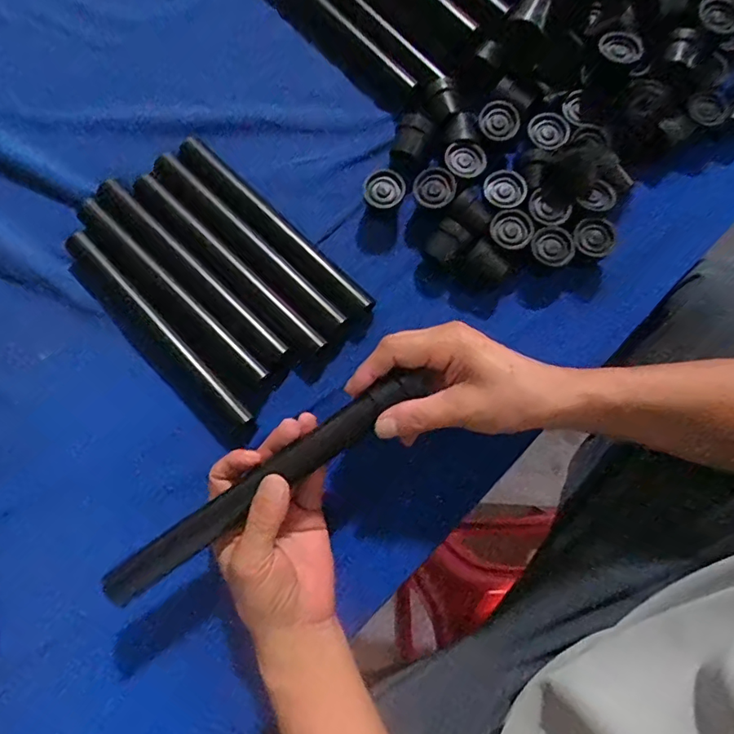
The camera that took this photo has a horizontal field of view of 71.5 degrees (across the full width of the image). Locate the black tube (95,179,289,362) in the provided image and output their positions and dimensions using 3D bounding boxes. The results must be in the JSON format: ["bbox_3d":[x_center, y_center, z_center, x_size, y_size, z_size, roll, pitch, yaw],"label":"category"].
[{"bbox_3d":[-0.150,-0.083,0.436,0.216,0.017,0.020,42,80,7],"label":"black tube"}]

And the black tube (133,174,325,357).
[{"bbox_3d":[-0.120,-0.089,0.438,0.214,0.023,0.020,43,80,7],"label":"black tube"}]

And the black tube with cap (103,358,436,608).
[{"bbox_3d":[-0.063,0.074,0.345,0.250,0.028,0.024,-35,81,-5],"label":"black tube with cap"}]

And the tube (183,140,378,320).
[{"bbox_3d":[-0.080,-0.123,0.449,0.221,0.026,0.020,42,80,7],"label":"tube"}]

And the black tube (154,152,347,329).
[{"bbox_3d":[-0.102,-0.109,0.441,0.216,0.027,0.018,42,80,7],"label":"black tube"}]

